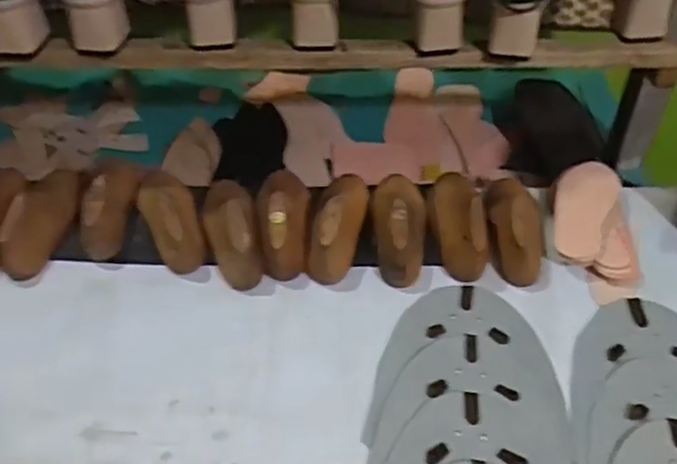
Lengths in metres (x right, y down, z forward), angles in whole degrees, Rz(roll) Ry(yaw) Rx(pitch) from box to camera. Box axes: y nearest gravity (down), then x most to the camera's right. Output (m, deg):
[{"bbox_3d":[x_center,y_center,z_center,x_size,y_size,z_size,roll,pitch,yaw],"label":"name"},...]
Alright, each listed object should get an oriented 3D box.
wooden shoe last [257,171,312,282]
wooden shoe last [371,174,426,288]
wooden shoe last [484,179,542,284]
[{"bbox_3d":[-0.052,-0.020,0.678,0.052,0.054,0.133,-2,46,-1],"label":"wooden shoe last"},{"bbox_3d":[0.059,-0.015,0.666,0.049,0.053,0.133,0,46,1],"label":"wooden shoe last"},{"bbox_3d":[0.169,-0.012,0.665,0.056,0.055,0.118,1,46,2],"label":"wooden shoe last"}]

